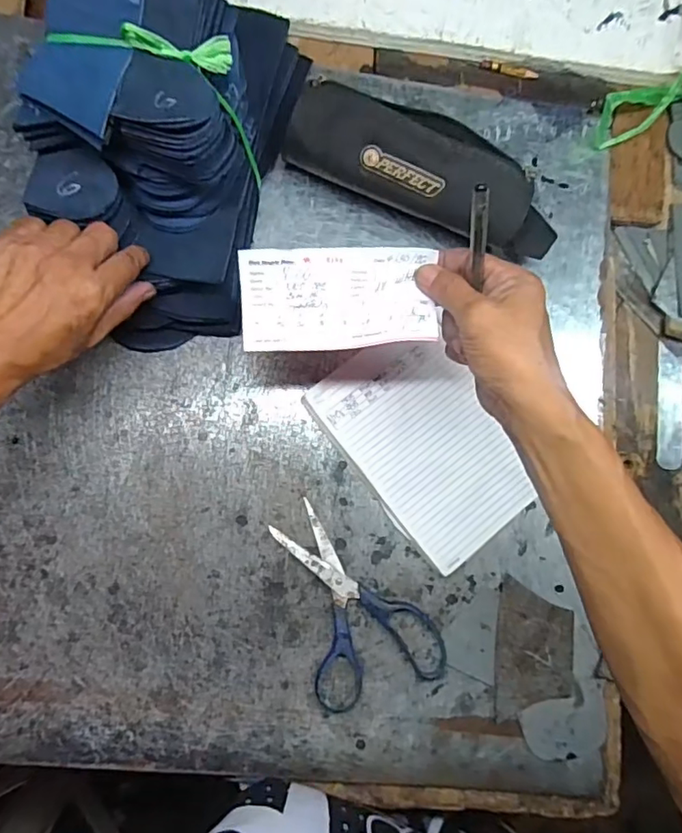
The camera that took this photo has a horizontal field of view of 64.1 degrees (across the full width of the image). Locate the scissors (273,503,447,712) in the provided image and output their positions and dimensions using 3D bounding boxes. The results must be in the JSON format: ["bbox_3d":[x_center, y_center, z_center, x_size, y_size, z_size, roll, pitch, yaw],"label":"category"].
[{"bbox_3d":[0.015,0.151,0.458,0.109,0.014,0.163,-16,82,-8],"label":"scissors"}]

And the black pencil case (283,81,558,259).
[{"bbox_3d":[0.076,-0.210,0.476,0.246,0.075,0.081,22,84,-4],"label":"black pencil case"}]

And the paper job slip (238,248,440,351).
[{"bbox_3d":[-0.003,-0.082,0.384,0.131,0.026,0.065,-3,85,-8],"label":"paper job slip"}]

